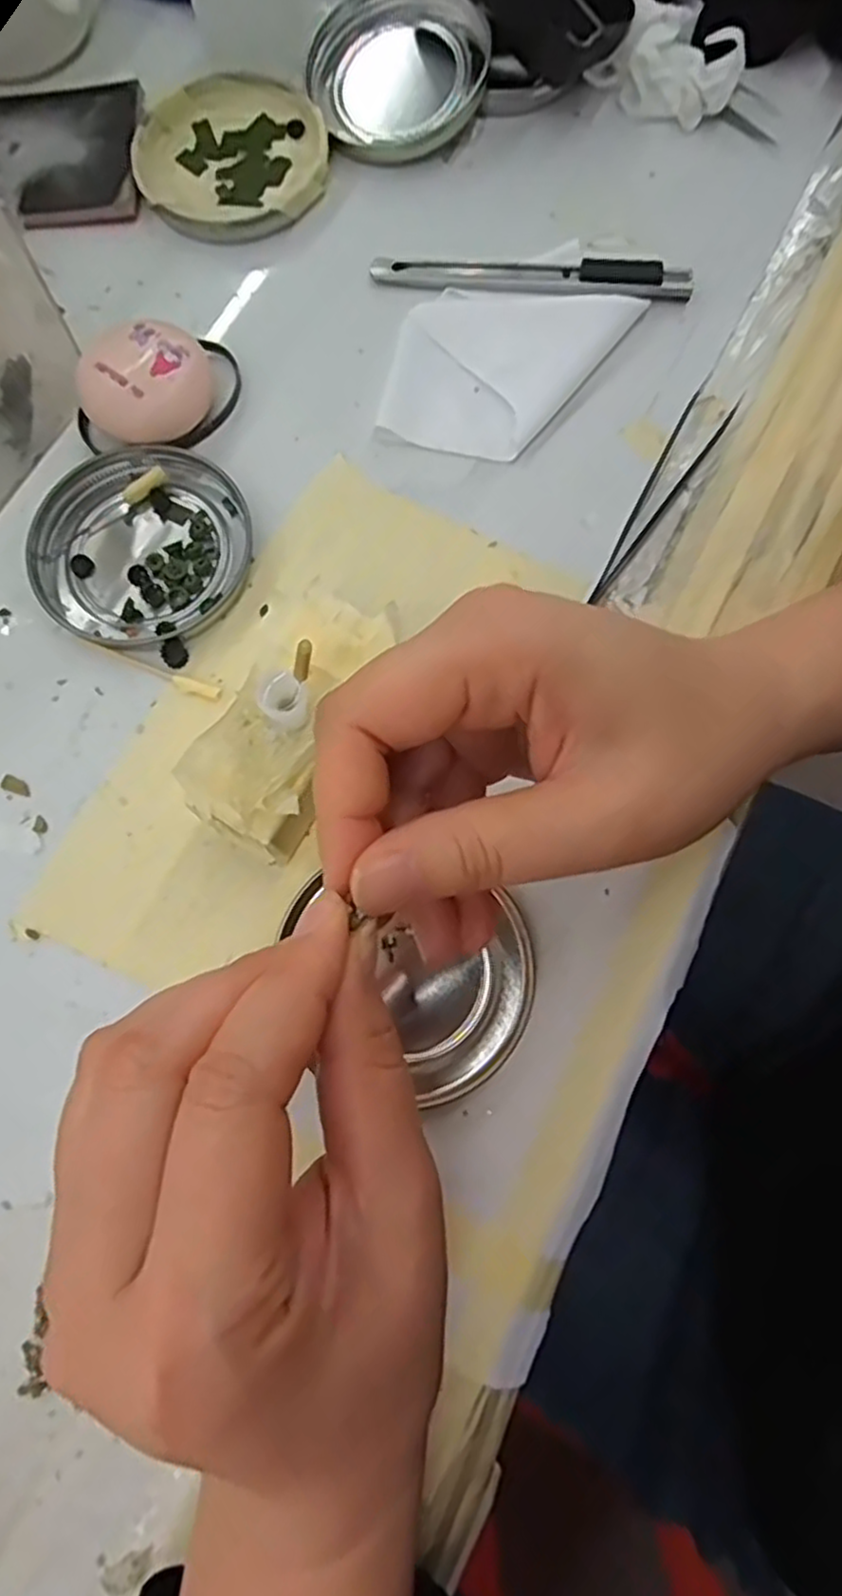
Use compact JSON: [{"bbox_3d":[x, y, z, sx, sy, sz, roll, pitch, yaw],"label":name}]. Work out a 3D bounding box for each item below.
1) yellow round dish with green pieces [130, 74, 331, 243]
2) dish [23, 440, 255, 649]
[{"bbox_3d":[-0.079,-0.269,0.310,0.079,0.007,0.078,0,77,0],"label":"yellow round dish with green pieces"},{"bbox_3d":[-0.103,-0.093,0.270,0.077,0.009,0.076,0,77,0],"label":"dish"}]

